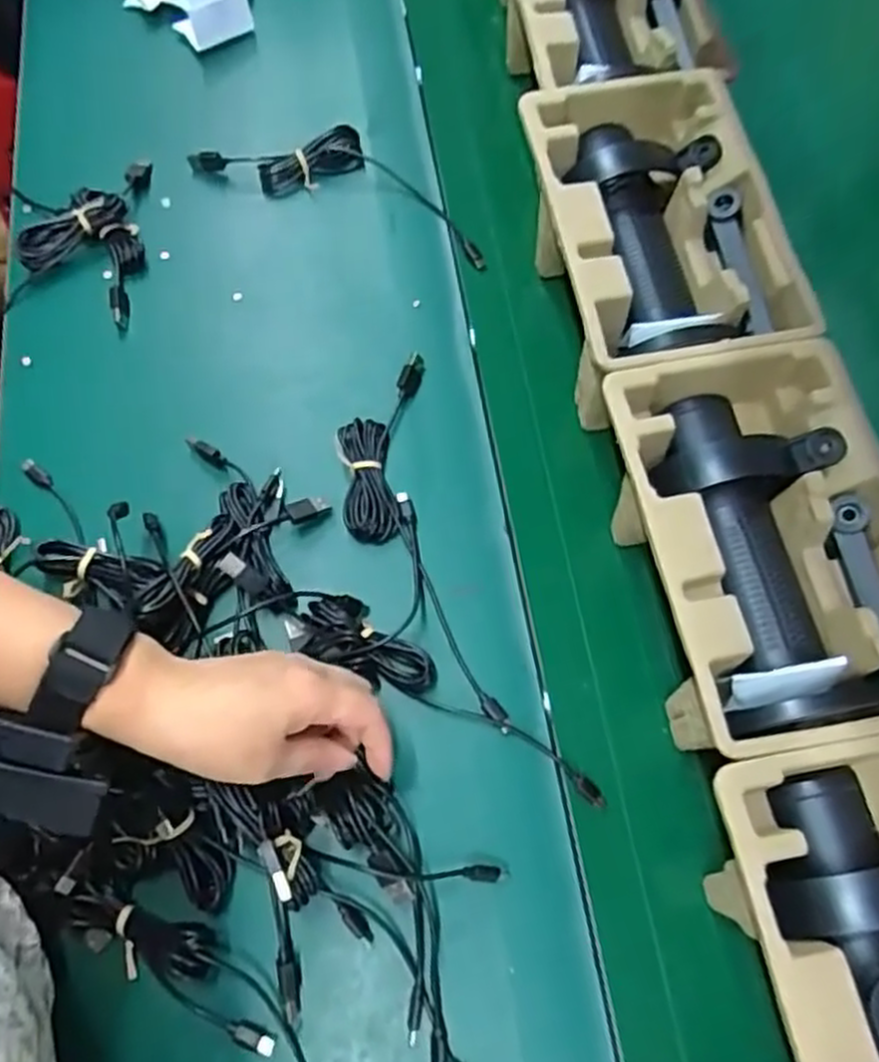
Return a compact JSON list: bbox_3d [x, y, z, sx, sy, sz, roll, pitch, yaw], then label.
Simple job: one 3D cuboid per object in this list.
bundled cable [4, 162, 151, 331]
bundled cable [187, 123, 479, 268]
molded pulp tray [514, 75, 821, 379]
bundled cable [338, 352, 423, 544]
[{"bbox_3d":[-0.281,-0.228,0.602,0.097,0.035,0.145,-1,68,-1],"label":"bundled cable"},{"bbox_3d":[-0.072,-0.291,0.634,0.252,0.028,0.071,19,70,7],"label":"bundled cable"},{"bbox_3d":[0.147,-0.201,0.534,0.152,0.072,0.229,-10,69,-4],"label":"molded pulp tray"},{"bbox_3d":[-0.046,-0.060,0.544,0.050,0.012,0.142,7,68,2],"label":"bundled cable"}]

